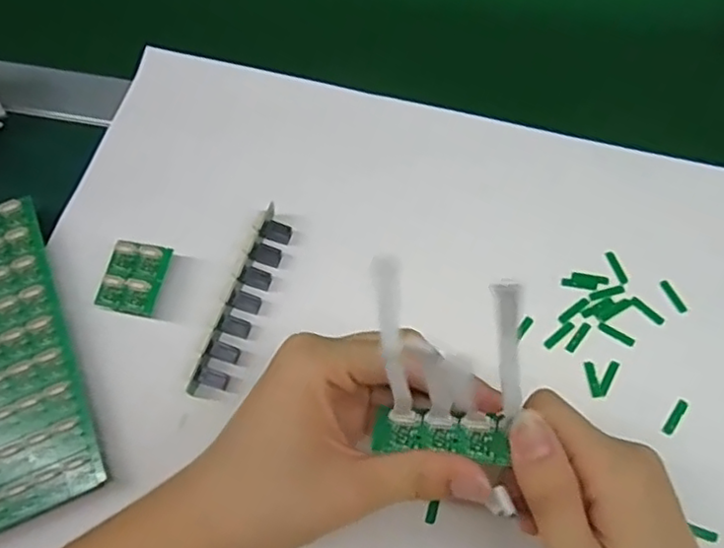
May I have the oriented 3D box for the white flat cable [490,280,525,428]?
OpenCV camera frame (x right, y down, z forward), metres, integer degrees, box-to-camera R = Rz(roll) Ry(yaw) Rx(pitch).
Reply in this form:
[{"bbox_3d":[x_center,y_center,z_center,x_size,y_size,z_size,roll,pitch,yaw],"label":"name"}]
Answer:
[{"bbox_3d":[0.055,0.030,0.236,0.010,0.073,0.006,-14,39,-3],"label":"white flat cable"}]

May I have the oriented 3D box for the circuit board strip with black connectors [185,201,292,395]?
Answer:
[{"bbox_3d":[-0.069,0.016,0.374,0.018,0.019,0.114,16,69,10],"label":"circuit board strip with black connectors"}]

